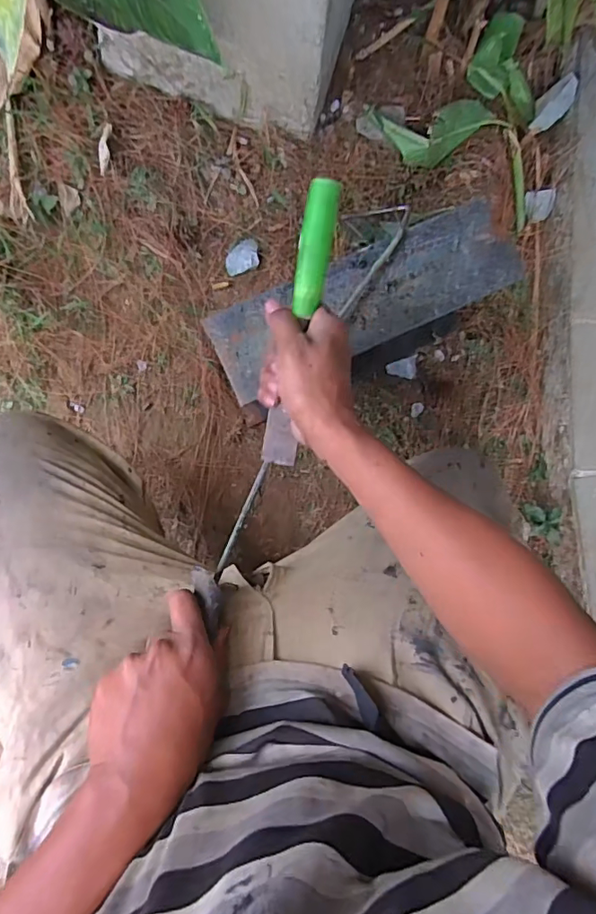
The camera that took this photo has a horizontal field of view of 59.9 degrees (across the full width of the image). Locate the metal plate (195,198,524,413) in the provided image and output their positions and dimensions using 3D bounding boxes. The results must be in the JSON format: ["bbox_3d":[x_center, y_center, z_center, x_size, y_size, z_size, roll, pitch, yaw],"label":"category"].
[{"bbox_3d":[0.072,-0.165,0.543,0.329,0.008,0.096,-26,89,-5],"label":"metal plate"}]

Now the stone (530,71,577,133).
[{"bbox_3d":[0.357,-0.492,0.722,0.039,0.029,0.081,40,85,-1],"label":"stone"}]

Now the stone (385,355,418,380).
[{"bbox_3d":[0.153,-0.125,0.742,0.050,0.012,0.030,-20,91,-4],"label":"stone"}]

